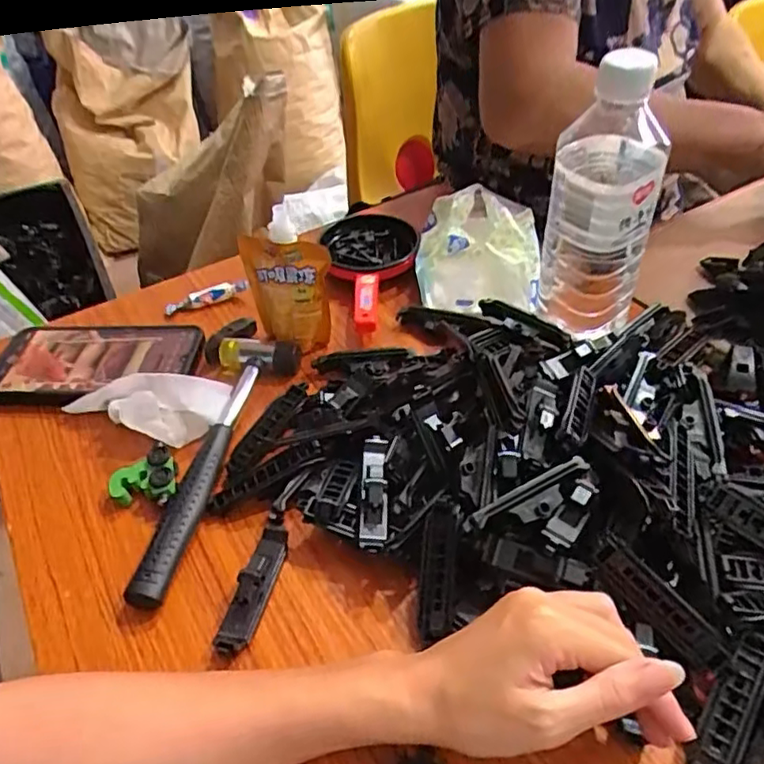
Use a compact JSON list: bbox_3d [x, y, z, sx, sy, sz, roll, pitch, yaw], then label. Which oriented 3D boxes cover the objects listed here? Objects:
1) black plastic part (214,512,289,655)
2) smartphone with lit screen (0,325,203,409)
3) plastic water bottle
[{"bbox_3d":[-0.071,0.112,0.357,0.018,0.018,0.083,8,47,13],"label":"black plastic part"},{"bbox_3d":[-0.230,-0.016,0.494,0.164,0.017,0.083,0,46,5],"label":"smartphone with lit screen"},{"bbox_3d":[0.146,-0.113,0.416,0.068,0.185,0.069,13,48,17],"label":"plastic water bottle"}]

